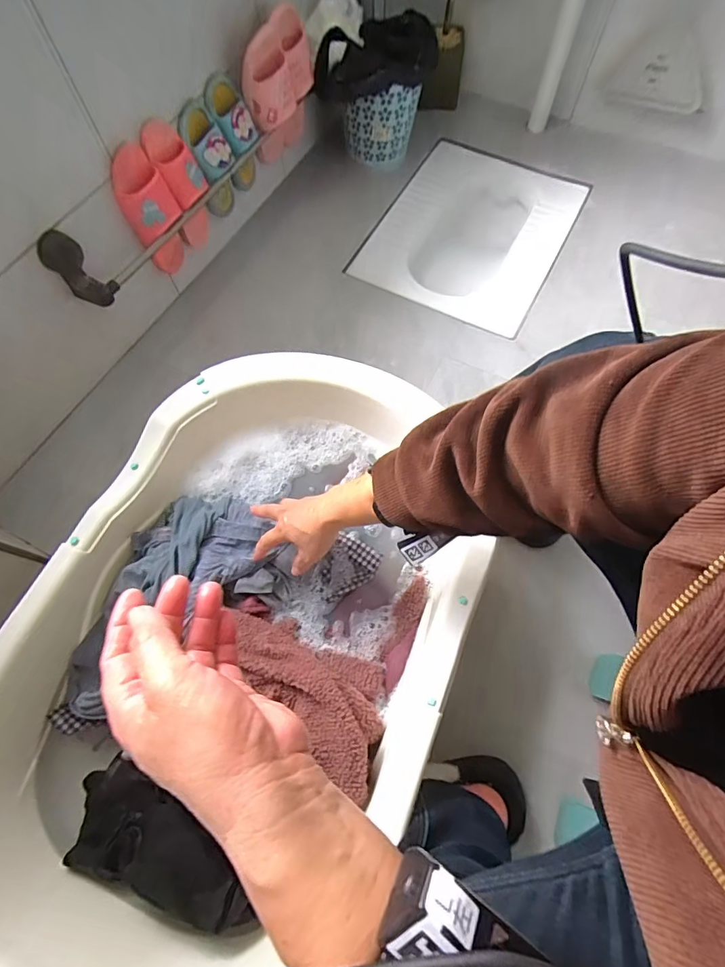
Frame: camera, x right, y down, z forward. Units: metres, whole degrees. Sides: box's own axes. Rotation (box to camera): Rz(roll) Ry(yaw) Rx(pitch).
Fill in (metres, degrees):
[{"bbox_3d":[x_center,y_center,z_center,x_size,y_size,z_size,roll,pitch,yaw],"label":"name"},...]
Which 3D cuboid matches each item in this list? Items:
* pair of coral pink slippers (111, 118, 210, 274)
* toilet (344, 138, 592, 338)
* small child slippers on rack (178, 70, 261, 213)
[{"bbox_3d":[-0.366,-0.537,0.834,0.071,0.226,0.185,24,70,10],"label":"pair of coral pink slippers"},{"bbox_3d":[0.276,-0.628,1.165,0.441,0.221,0.570,25,70,10],"label":"toilet"},{"bbox_3d":[-0.280,-0.678,0.902,0.061,0.201,0.172,24,70,10],"label":"small child slippers on rack"}]

